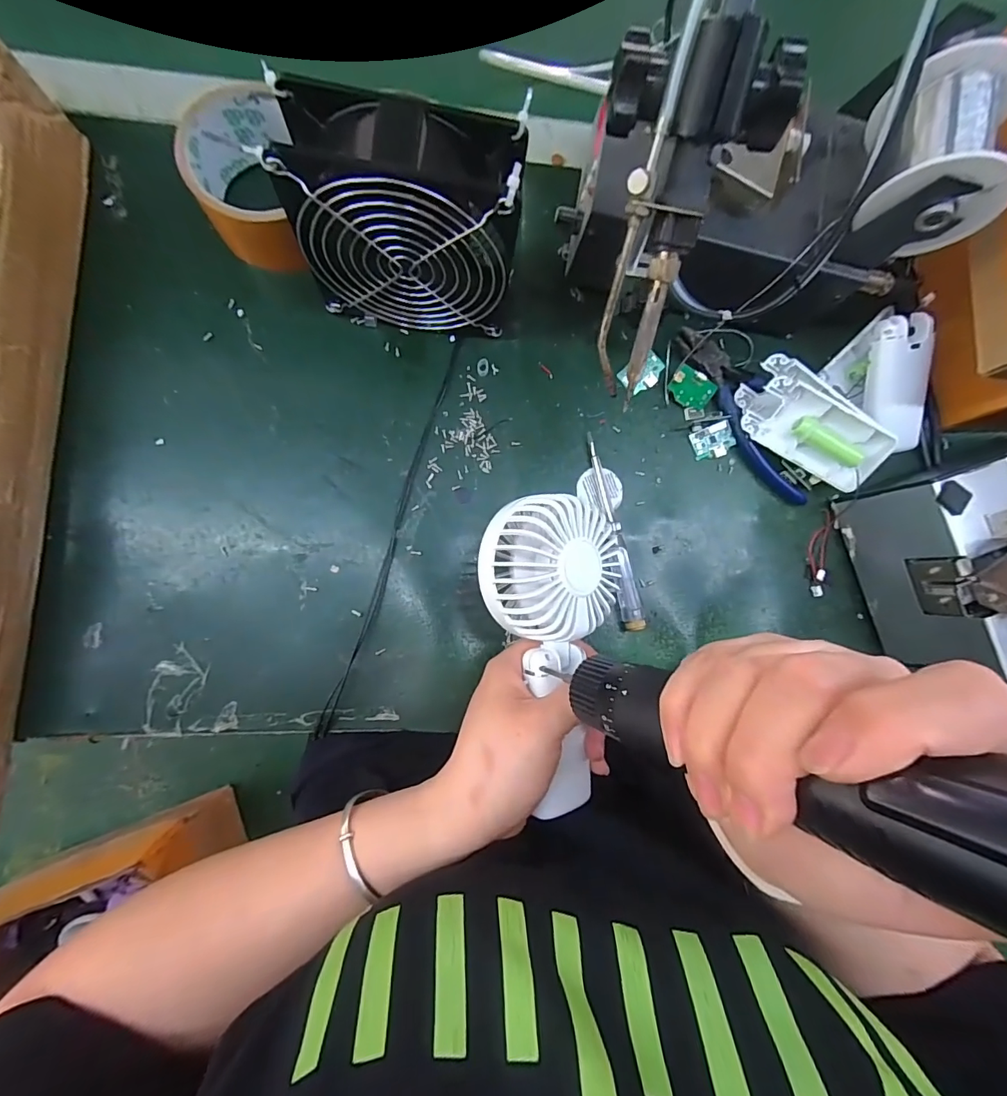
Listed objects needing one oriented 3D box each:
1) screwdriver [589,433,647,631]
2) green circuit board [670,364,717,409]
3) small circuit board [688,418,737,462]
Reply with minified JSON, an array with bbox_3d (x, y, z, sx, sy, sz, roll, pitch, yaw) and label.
[{"bbox_3d":[0.079,-0.012,0.323,0.016,0.011,0.138,-11,87,-7],"label":"screwdriver"},{"bbox_3d":[0.136,-0.115,0.333,0.032,0.007,0.024,30,114,-8],"label":"green circuit board"},{"bbox_3d":[0.154,-0.078,0.338,0.029,0.008,0.024,-21,88,-7],"label":"small circuit board"}]

